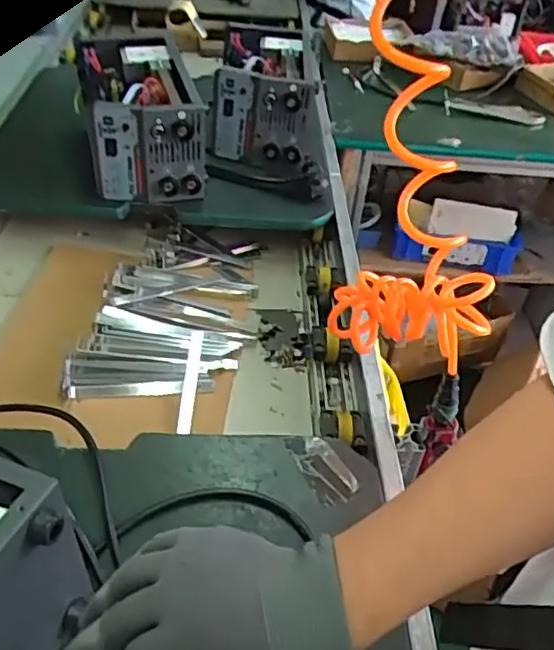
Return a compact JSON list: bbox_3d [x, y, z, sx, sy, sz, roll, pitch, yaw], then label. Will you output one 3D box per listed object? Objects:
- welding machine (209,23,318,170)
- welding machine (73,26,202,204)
[{"bbox_3d":[-0.021,-0.434,1.216,0.172,0.158,0.288,3,41,-1],"label":"welding machine"},{"bbox_3d":[-0.224,-0.329,1.061,0.158,0.174,0.250,-10,43,-15],"label":"welding machine"}]

